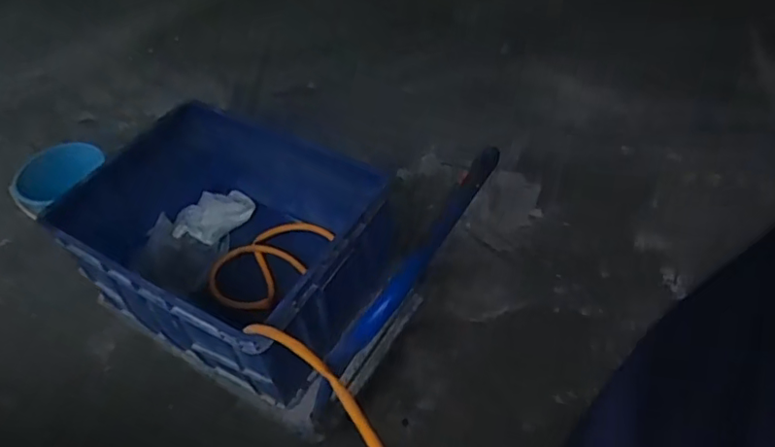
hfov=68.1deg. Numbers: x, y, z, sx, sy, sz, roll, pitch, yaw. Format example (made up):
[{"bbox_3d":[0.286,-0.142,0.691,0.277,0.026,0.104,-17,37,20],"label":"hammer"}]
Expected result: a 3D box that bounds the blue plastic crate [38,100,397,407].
[{"bbox_3d":[-0.408,0.046,1.540,0.817,0.361,0.576,24,55,22],"label":"blue plastic crate"}]

